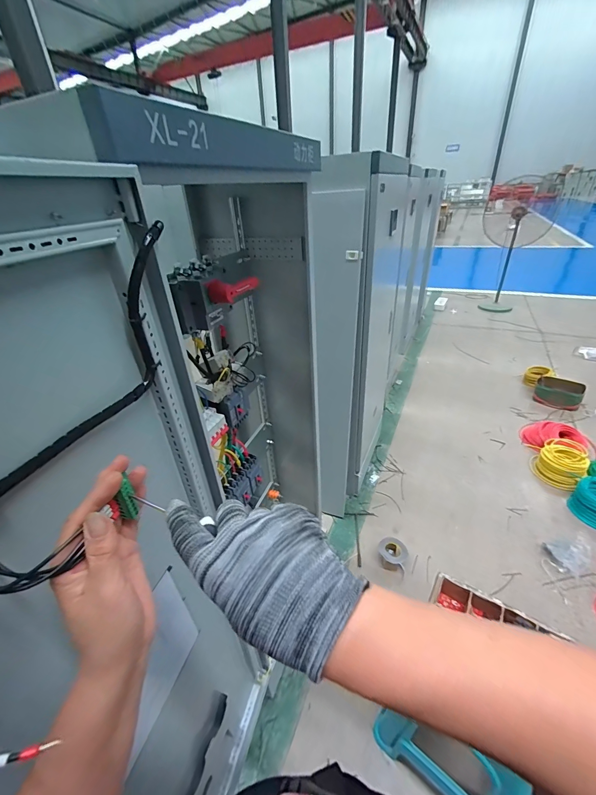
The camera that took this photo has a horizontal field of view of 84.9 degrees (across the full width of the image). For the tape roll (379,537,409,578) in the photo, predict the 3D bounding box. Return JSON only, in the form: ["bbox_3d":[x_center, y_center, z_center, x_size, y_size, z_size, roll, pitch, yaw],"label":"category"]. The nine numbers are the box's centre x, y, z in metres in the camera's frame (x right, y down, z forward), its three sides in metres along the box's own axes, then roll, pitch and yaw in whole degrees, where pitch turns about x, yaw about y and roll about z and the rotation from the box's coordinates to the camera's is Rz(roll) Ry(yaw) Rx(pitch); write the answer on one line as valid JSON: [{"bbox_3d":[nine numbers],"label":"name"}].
[{"bbox_3d":[0.434,0.718,1.495,0.131,0.059,0.143,11,37,24],"label":"tape roll"}]

